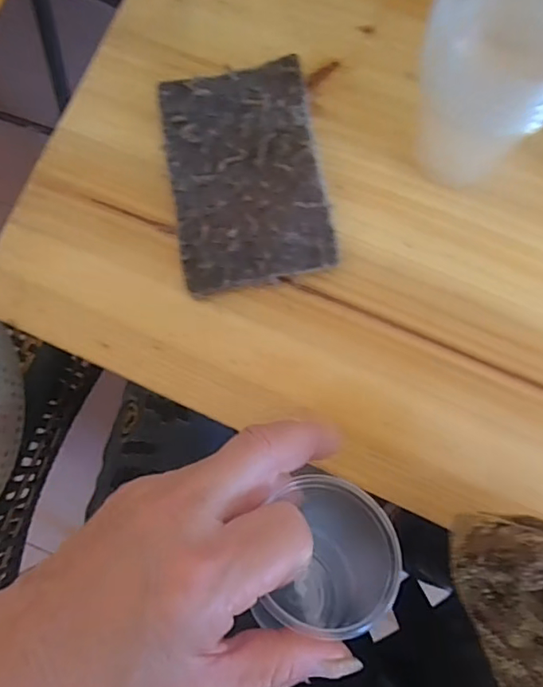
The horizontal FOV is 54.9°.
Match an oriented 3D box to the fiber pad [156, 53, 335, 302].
[{"bbox_3d":[-0.015,-0.094,0.290,0.082,0.012,0.123,-11,82,3],"label":"fiber pad"}]

